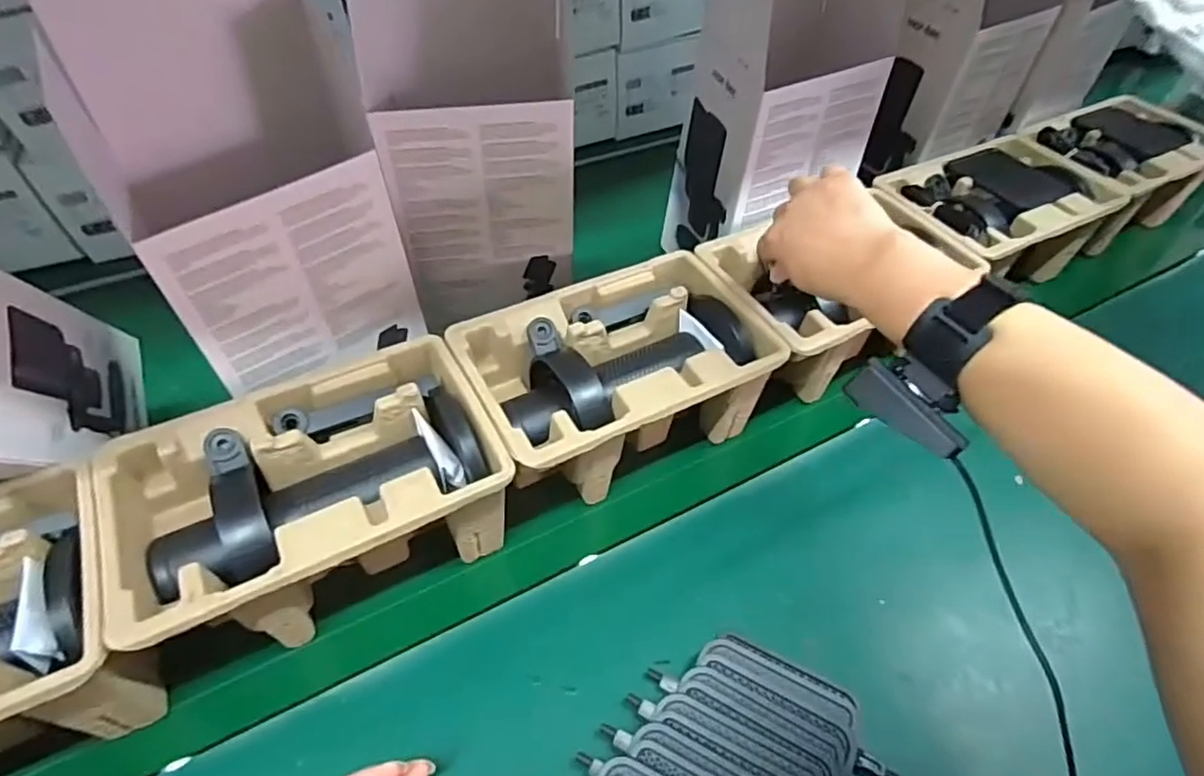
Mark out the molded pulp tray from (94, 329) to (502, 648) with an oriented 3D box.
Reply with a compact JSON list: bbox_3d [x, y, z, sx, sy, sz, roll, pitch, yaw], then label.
[{"bbox_3d":[-0.186,0.079,0.436,0.228,0.103,0.153,-22,52,-19],"label":"molded pulp tray"}]

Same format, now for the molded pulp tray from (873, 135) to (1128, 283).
[{"bbox_3d":[0.403,-0.171,0.687,0.223,0.107,0.153,-24,53,-21],"label":"molded pulp tray"}]

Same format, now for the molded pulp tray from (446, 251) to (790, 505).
[{"bbox_3d":[0.013,-0.004,0.517,0.224,0.100,0.145,-23,53,-20],"label":"molded pulp tray"}]

